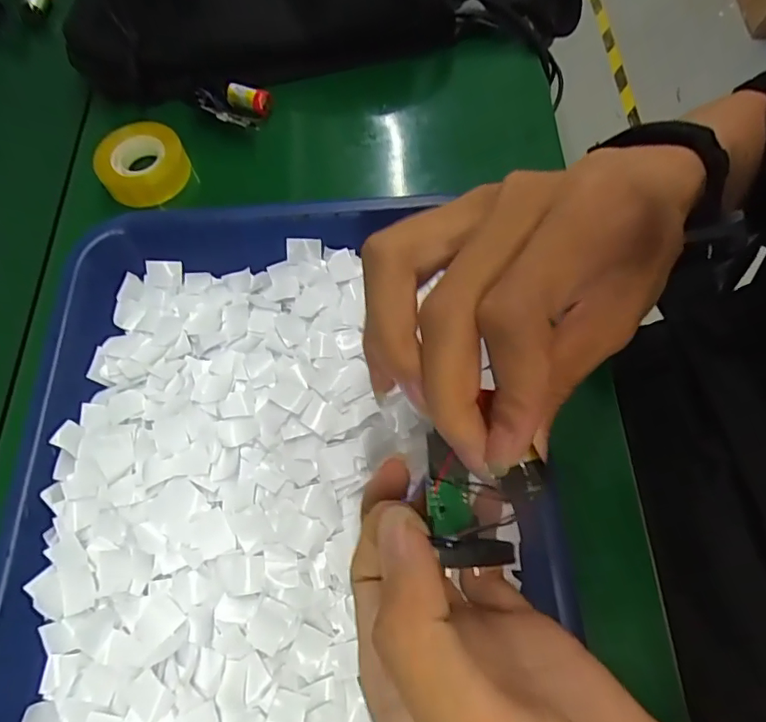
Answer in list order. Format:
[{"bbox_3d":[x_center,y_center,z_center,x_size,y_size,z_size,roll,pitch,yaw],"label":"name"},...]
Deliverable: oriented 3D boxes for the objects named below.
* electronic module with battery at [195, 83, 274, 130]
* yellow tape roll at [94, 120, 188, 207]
[{"bbox_3d":[-0.106,-0.182,0.365,0.044,0.020,0.031,18,67,7],"label":"electronic module with battery"},{"bbox_3d":[-0.161,-0.133,0.346,0.053,0.025,0.050,0,66,-1],"label":"yellow tape roll"}]

